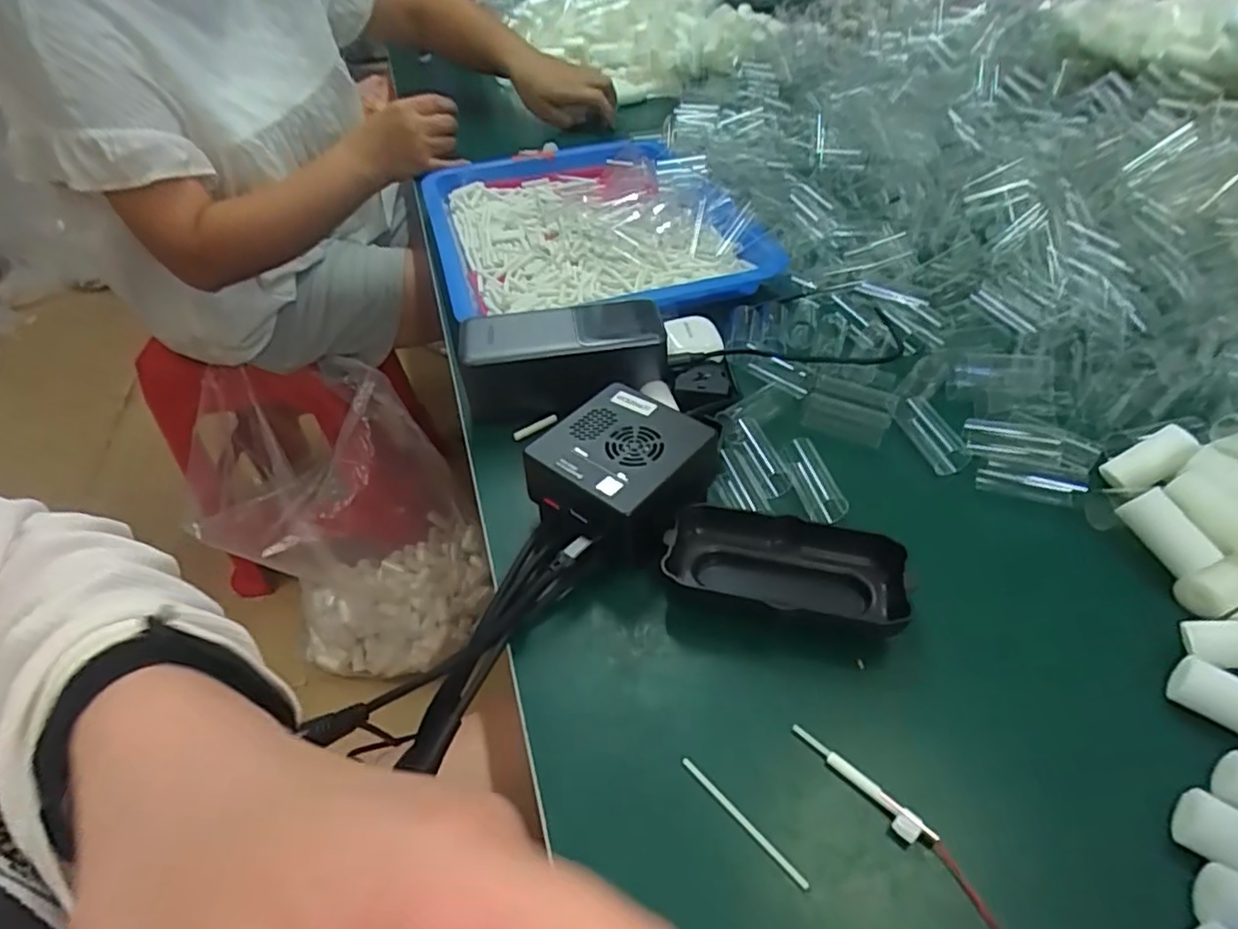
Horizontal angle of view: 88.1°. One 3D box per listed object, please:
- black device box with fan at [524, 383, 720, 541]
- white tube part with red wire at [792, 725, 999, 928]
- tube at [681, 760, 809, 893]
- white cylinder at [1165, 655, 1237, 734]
[{"bbox_3d":[0.004,0.008,0.342,0.079,0.051,0.077,29,53,29],"label":"black device box with fan"},{"bbox_3d":[0.103,0.133,0.243,0.010,0.010,0.087,-33,51,-26],"label":"white tube part with red wire"},{"bbox_3d":[0.047,0.136,0.245,0.004,0.004,0.060,-34,52,-27],"label":"tube"},{"bbox_3d":[0.246,0.096,0.255,0.018,0.017,0.041,-34,52,-27],"label":"white cylinder"}]

